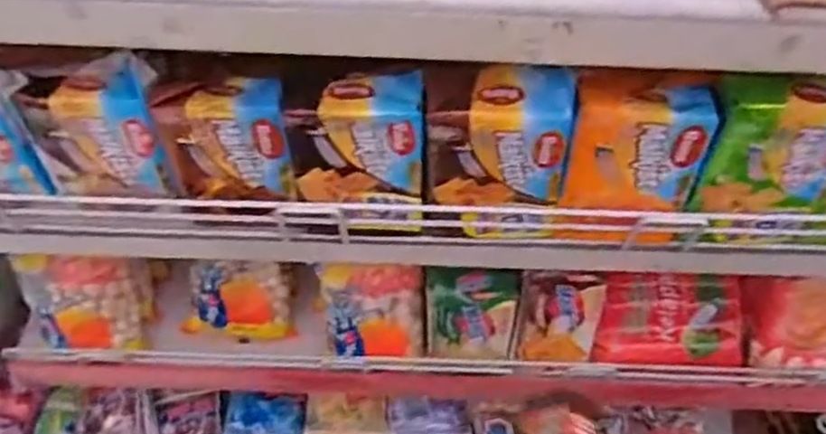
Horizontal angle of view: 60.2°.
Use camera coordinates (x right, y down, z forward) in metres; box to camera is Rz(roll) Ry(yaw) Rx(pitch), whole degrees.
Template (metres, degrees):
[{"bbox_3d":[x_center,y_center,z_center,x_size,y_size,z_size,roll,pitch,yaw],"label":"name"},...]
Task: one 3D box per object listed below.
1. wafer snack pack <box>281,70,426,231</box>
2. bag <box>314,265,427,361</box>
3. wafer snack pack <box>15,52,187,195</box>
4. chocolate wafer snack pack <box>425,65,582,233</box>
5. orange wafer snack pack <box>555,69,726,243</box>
[{"bbox_3d":[-0.033,-0.036,0.439,0.077,0.117,0.030,-4,55,-3],"label":"wafer snack pack"},{"bbox_3d":[-0.035,0.080,0.650,0.090,0.111,0.038,-5,34,-3],"label":"bag"},{"bbox_3d":[-0.189,-0.054,0.441,0.079,0.089,0.035,-2,55,-1],"label":"wafer snack pack"},{"bbox_3d":[0.050,-0.035,0.435,0.082,0.127,0.032,7,55,6],"label":"chocolate wafer snack pack"},{"bbox_3d":[0.135,-0.035,0.438,0.079,0.120,0.039,3,55,3],"label":"orange wafer snack pack"}]

